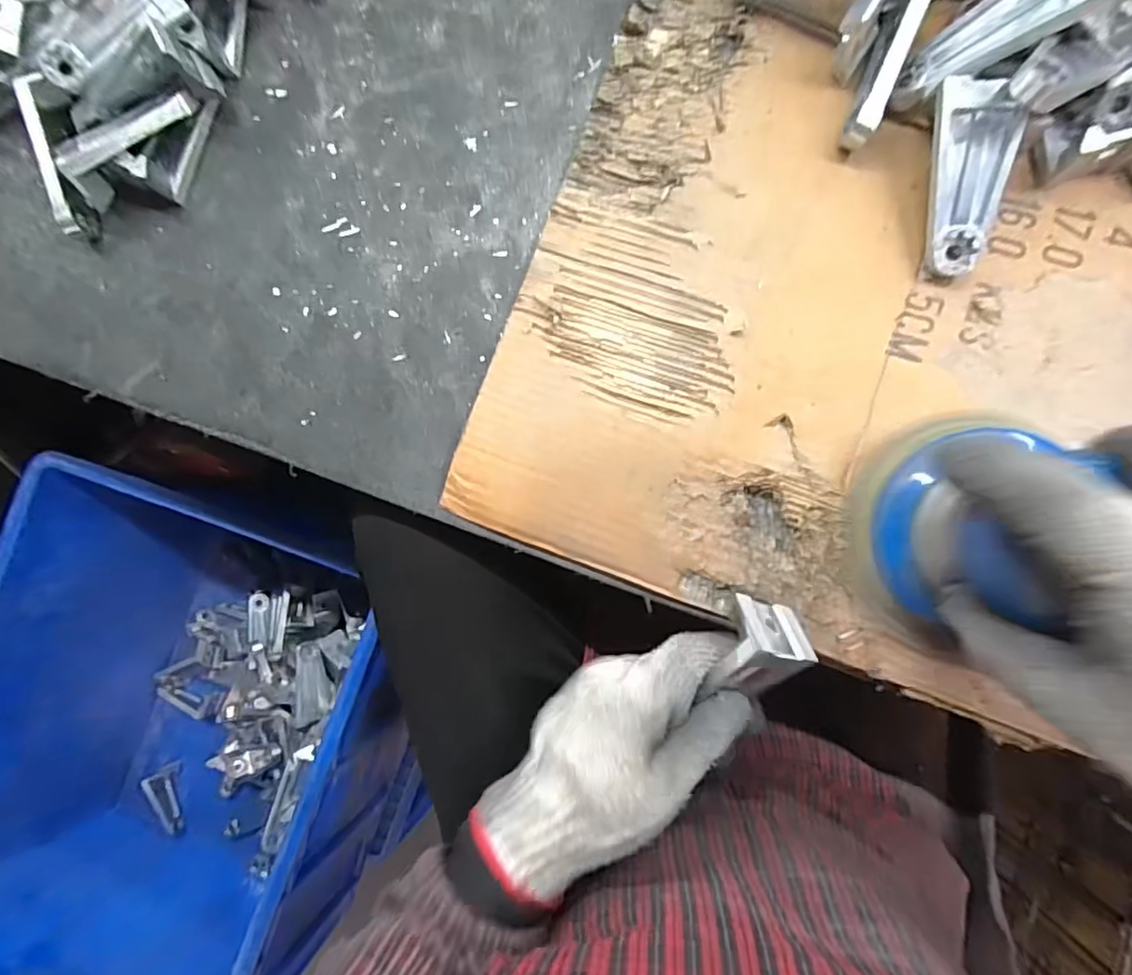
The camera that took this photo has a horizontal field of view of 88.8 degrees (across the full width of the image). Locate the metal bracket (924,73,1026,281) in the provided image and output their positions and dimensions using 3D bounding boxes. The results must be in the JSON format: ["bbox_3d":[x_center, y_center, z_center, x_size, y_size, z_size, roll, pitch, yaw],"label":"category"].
[{"bbox_3d":[0.211,-0.160,0.302,0.035,0.016,0.092,-1,108,7],"label":"metal bracket"}]

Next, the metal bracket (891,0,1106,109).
[{"bbox_3d":[0.216,-0.235,0.297,0.088,0.025,0.041,-17,81,42],"label":"metal bracket"}]

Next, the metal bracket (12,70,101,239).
[{"bbox_3d":[-0.335,-0.217,0.379,0.020,0.023,0.098,-14,97,6],"label":"metal bracket"}]

